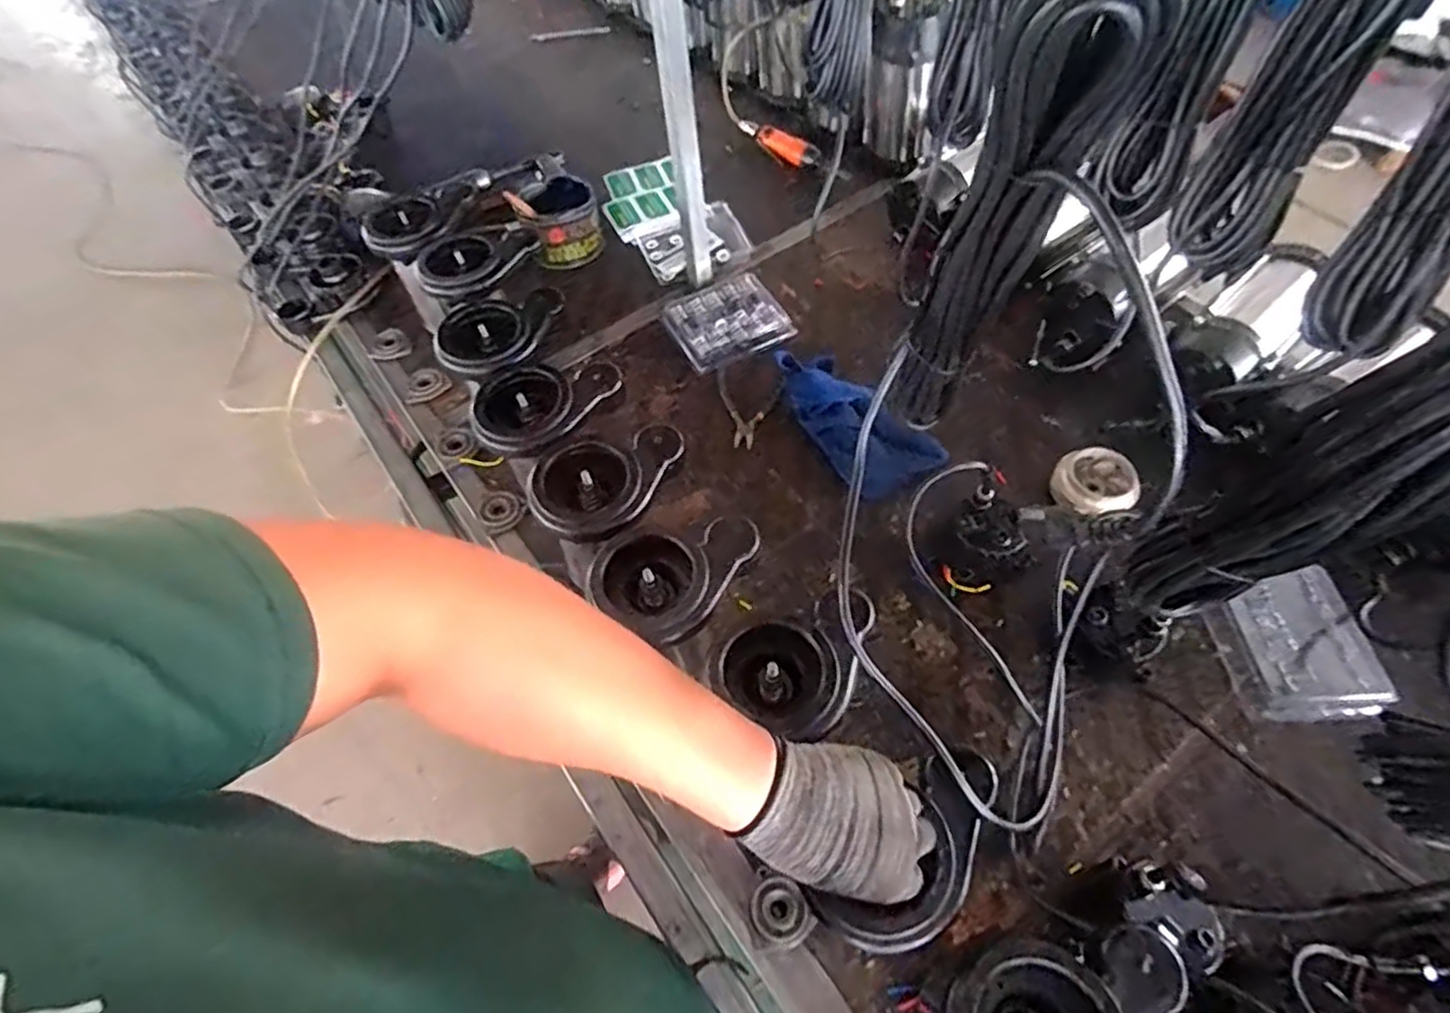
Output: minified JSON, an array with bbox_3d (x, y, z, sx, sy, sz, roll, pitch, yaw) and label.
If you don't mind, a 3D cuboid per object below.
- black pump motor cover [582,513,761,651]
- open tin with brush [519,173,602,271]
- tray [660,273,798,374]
[{"bbox_3d":[-0.052,0.064,0.680,0.127,0.046,0.160,28,63,20],"label":"black pump motor cover"},{"bbox_3d":[-0.281,-0.486,1.199,0.124,0.094,0.134,-20,58,-9],"label":"open tin with brush"},{"bbox_3d":[0.003,-0.289,1.083,0.170,0.025,0.141,-24,58,-11],"label":"tray"}]

